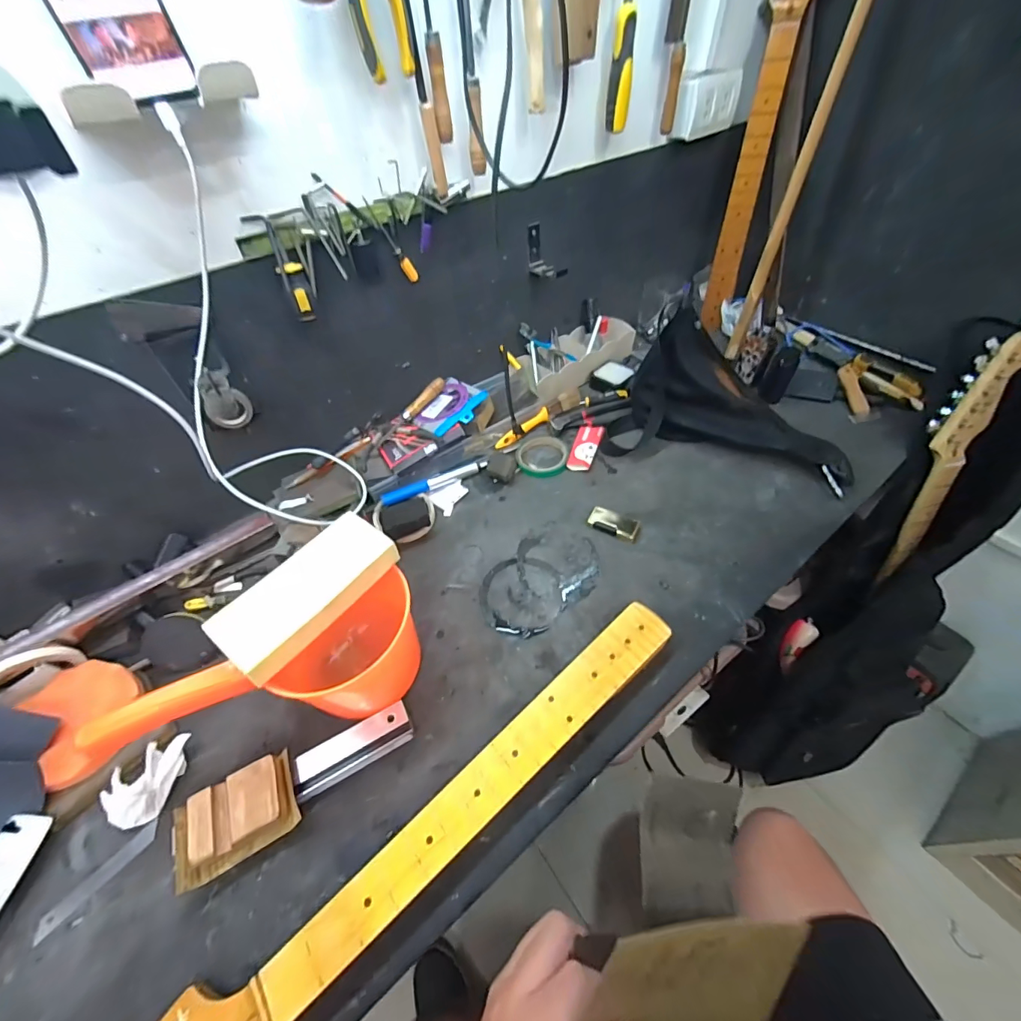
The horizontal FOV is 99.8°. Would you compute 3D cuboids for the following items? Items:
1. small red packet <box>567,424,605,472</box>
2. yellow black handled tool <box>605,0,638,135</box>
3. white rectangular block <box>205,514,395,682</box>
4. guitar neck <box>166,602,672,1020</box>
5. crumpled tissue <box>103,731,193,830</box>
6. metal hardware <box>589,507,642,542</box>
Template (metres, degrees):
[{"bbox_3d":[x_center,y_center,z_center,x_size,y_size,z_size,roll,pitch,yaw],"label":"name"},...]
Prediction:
[{"bbox_3d":[0.127,-0.110,0.735,0.043,0.008,0.114,16,53,16],"label":"small red packet"},{"bbox_3d":[0.156,-0.655,0.587,0.031,0.203,0.028,6,51,8],"label":"yellow black handled tool"},{"bbox_3d":[-0.197,0.075,0.420,0.074,0.028,0.165,30,58,25],"label":"white rectangular block"},{"bbox_3d":[-0.073,0.303,0.394,0.636,0.031,0.072,-33,56,-22],"label":"guitar neck"},{"bbox_3d":[-0.368,0.270,0.436,0.050,0.030,0.083,12,52,13],"label":"crumpled tissue"},{"bbox_3d":[0.151,0.019,0.624,0.072,0.014,0.036,22,55,20],"label":"metal hardware"}]

